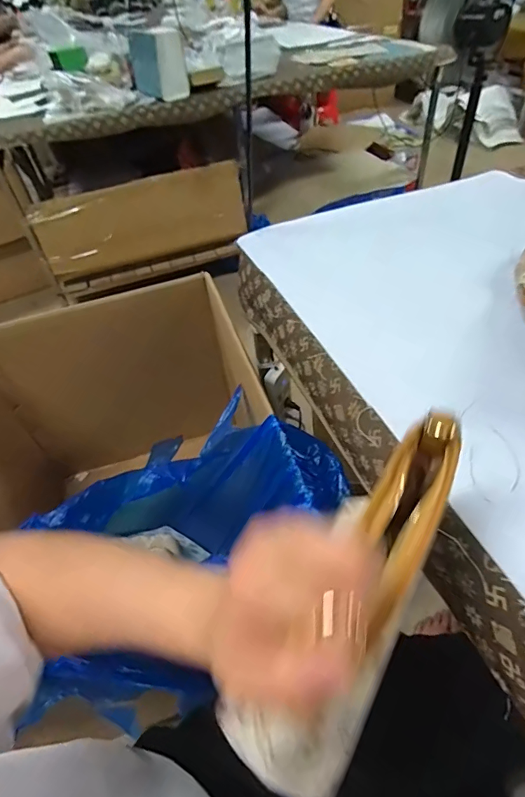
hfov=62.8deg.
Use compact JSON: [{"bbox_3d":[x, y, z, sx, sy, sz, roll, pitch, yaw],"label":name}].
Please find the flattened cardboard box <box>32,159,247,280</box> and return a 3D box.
[{"bbox_3d":[-0.475,-0.702,1.735,0.826,0.323,0.065,-16,37,-10],"label":"flattened cardboard box"}]

